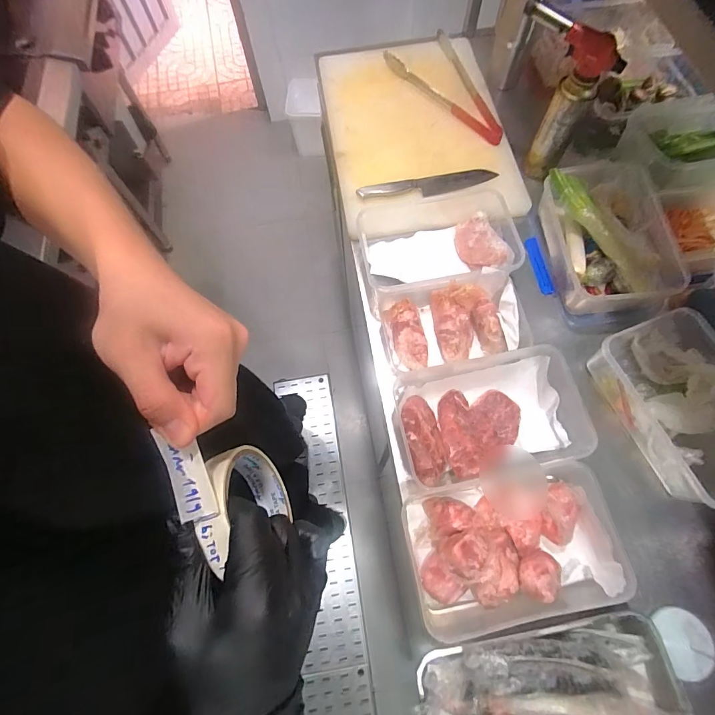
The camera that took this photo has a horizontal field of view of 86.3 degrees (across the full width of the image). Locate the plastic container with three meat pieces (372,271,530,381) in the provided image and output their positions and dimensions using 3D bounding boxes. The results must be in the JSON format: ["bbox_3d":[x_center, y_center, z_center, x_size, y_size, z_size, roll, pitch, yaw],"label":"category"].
[{"bbox_3d":[0.150,-0.051,0.618,0.215,0.072,0.152,-10,70,-2],"label":"plastic container with three meat pieces"}]

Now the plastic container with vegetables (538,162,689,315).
[{"bbox_3d":[0.426,-0.199,0.653,0.166,0.088,0.268,-5,70,0],"label":"plastic container with vegetables"}]

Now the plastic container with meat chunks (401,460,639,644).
[{"bbox_3d":[0.200,0.244,0.494,0.259,0.077,0.166,-12,70,-3],"label":"plastic container with meat chunks"}]

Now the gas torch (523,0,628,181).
[{"bbox_3d":[0.333,-0.461,0.676,0.056,0.222,0.171,-34,72,-10],"label":"gas torch"}]

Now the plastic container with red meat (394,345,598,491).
[{"bbox_3d":[0.199,0.089,0.575,0.279,0.082,0.165,-11,70,-2],"label":"plastic container with red meat"}]

